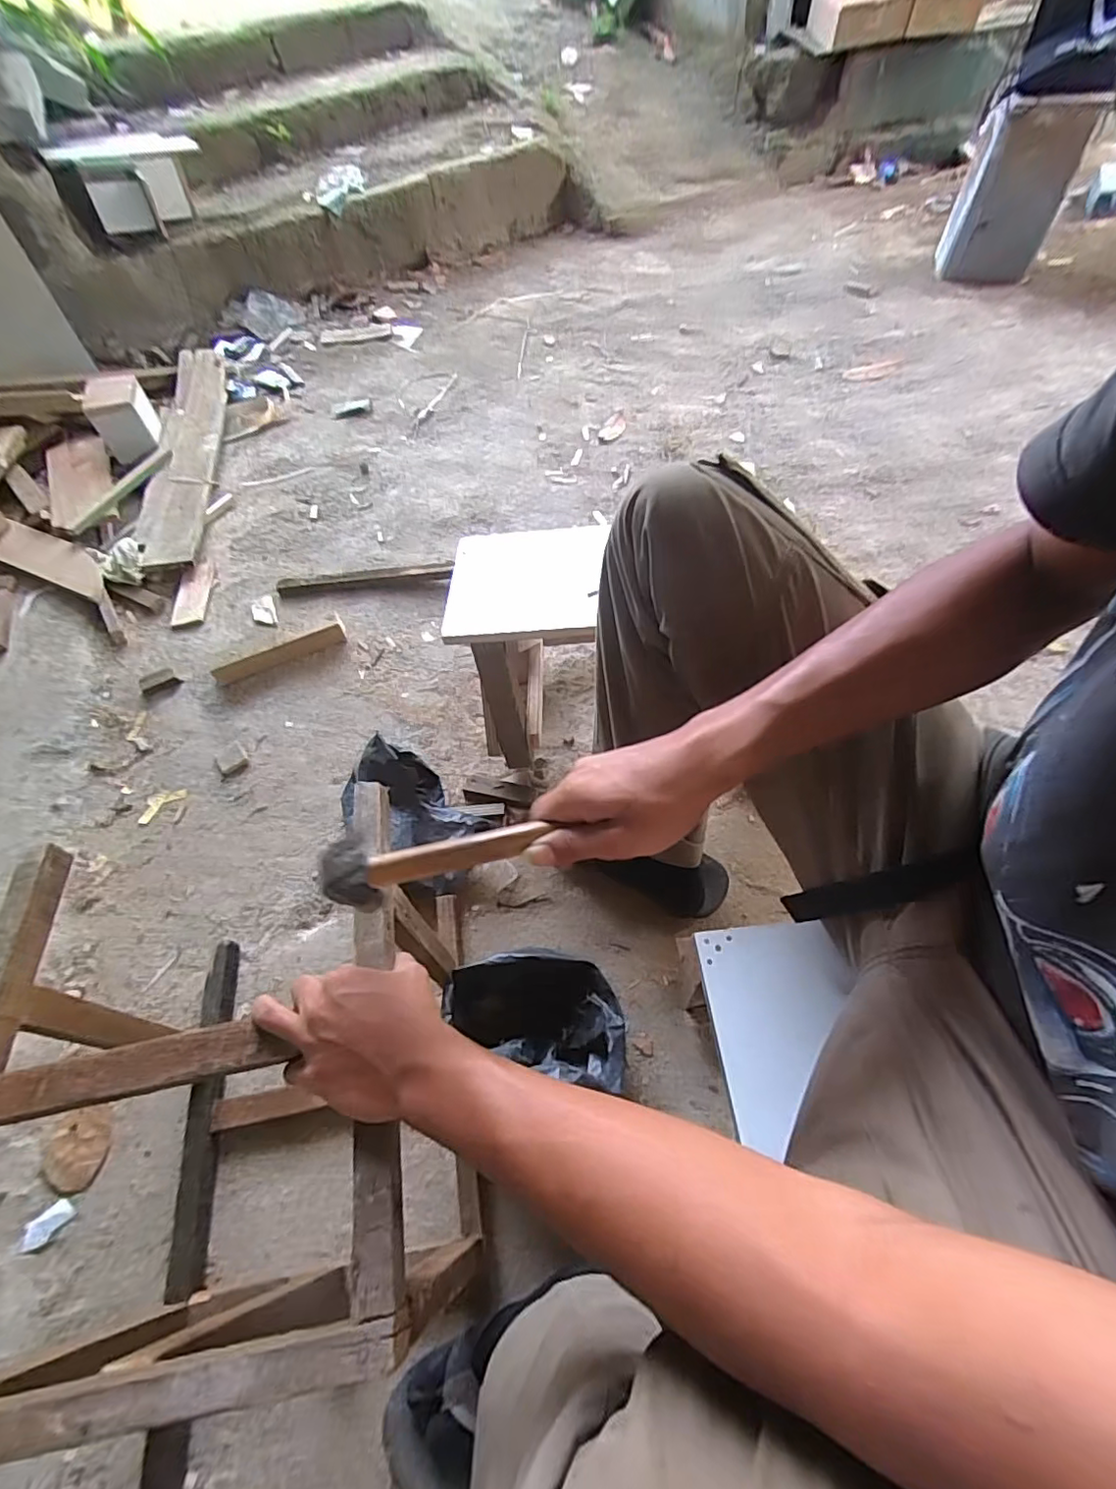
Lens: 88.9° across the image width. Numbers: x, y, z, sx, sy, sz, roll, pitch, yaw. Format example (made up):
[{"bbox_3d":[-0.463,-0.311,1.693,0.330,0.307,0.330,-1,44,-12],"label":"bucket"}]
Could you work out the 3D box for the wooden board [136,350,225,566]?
[{"bbox_3d":[-0.933,-0.757,1.417,0.144,0.029,0.927,-14,56,-3],"label":"wooden board"}]

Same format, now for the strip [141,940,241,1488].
[{"bbox_3d":[-0.362,0.571,0.537,0.030,0.036,0.760,-13,56,-2],"label":"strip"}]

